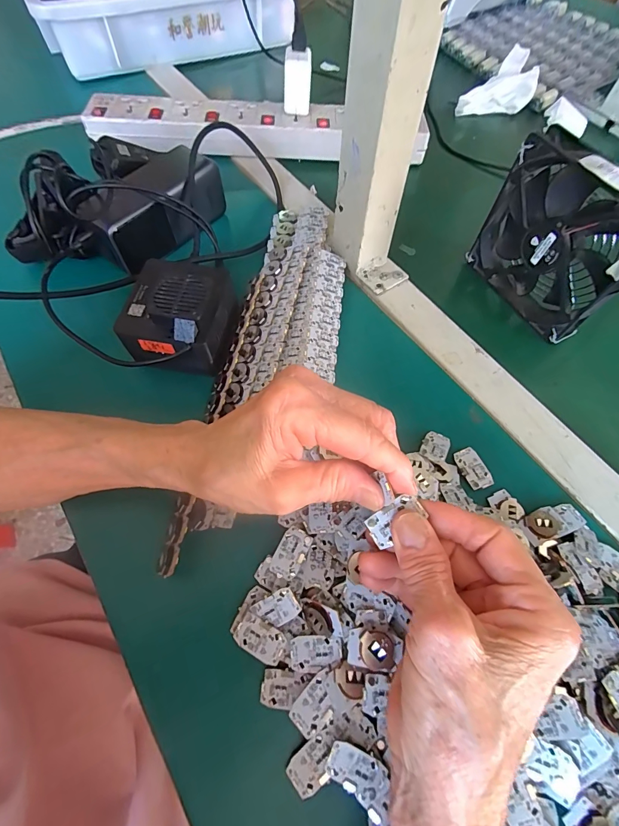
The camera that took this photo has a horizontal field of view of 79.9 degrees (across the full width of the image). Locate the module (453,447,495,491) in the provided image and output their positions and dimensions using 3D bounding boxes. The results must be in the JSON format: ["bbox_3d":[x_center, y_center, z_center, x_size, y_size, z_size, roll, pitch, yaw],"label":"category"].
[{"bbox_3d":[0.118,0.040,0.265,0.019,0.004,0.030,-22,66,-11],"label":"module"}]

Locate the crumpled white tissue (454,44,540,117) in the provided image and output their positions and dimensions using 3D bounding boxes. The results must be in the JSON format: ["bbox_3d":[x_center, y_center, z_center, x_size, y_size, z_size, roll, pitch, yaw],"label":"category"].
[{"bbox_3d":[0.253,-0.425,0.483,0.067,0.039,0.119,36,69,16],"label":"crumpled white tissue"}]

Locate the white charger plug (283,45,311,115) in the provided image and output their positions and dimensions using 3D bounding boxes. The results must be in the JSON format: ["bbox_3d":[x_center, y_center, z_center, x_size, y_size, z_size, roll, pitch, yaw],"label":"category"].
[{"bbox_3d":[-0.013,-0.358,0.401,0.029,0.053,0.029,-2,64,-1],"label":"white charger plug"}]

